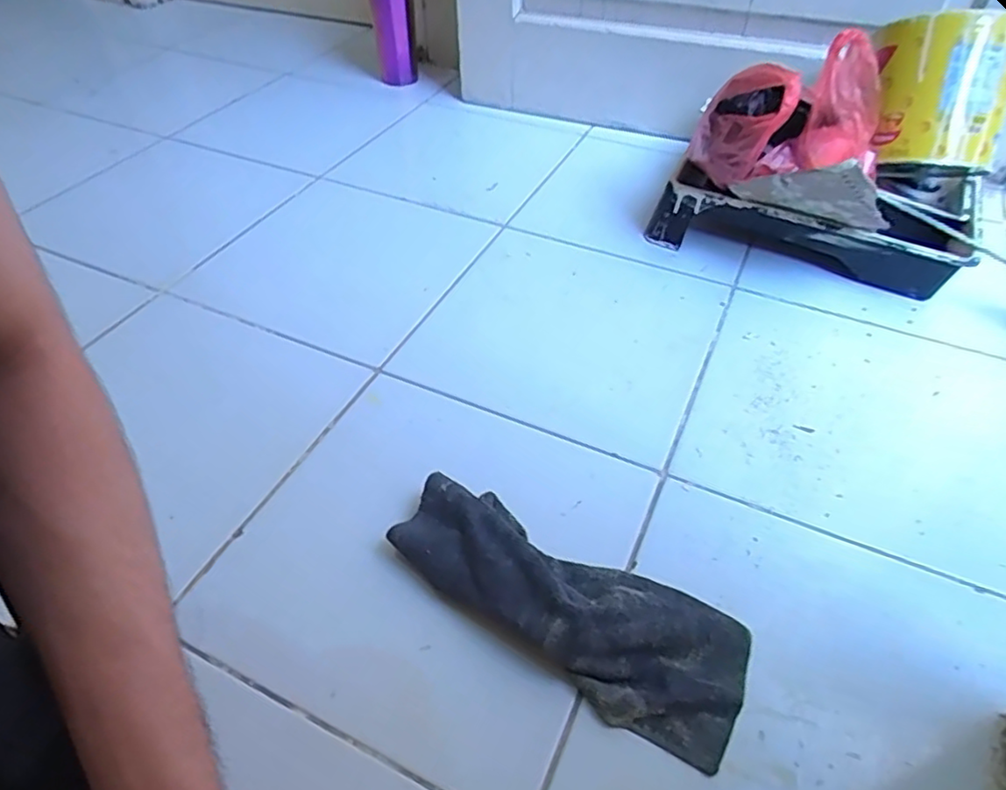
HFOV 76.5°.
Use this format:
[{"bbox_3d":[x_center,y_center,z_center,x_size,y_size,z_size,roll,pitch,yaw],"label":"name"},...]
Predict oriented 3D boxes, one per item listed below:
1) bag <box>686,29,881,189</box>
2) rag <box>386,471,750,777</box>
[{"bbox_3d":[0.315,-0.300,0.687,0.197,0.125,0.117,-16,48,-13],"label":"bag"},{"bbox_3d":[0.043,0.144,0.464,0.271,0.047,0.104,24,51,22],"label":"rag"}]

